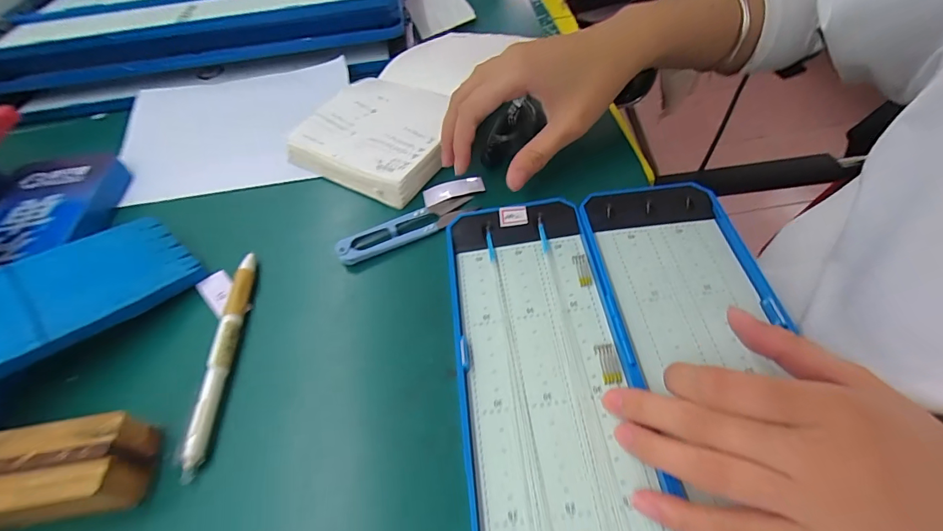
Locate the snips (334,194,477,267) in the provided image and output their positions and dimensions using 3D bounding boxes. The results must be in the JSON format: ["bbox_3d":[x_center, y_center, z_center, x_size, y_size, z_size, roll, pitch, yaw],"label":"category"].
[{"bbox_3d":[-0.045,-0.029,0.312,0.103,0.008,0.023,-26,55,-15],"label":"snips"}]

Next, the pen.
[{"bbox_3d":[-0.147,0.050,0.262,0.012,0.015,0.141,-6,52,0],"label":"pen"}]

